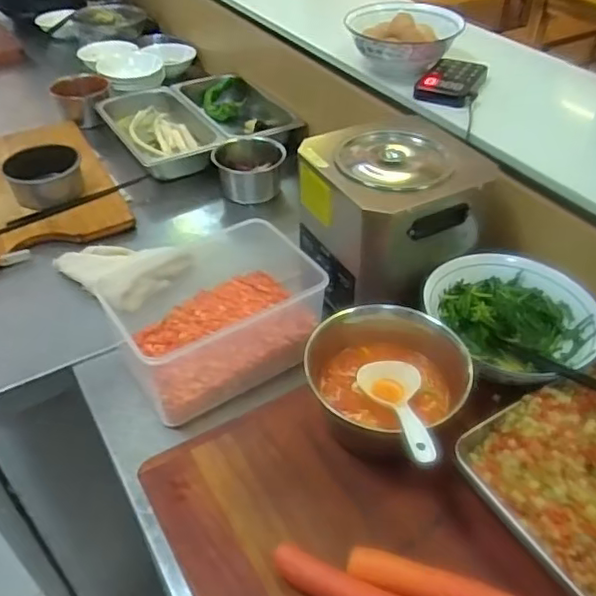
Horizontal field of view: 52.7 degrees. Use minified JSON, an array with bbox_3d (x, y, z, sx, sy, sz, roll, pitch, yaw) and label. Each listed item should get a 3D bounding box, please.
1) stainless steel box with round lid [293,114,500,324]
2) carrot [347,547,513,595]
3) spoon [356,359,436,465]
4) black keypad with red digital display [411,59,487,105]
[{"bbox_3d":[0.129,-0.113,0.839,0.222,0.183,0.184,-21,46,-21],"label":"stainless steel box with round lid"},{"bbox_3d":[0.134,0.270,0.555,0.174,0.030,0.035,14,44,15],"label":"carrot"},{"bbox_3d":[0.115,0.116,0.632,0.067,0.031,0.172,-6,18,-6],"label":"spoon"},{"bbox_3d":[0.240,-0.337,0.939,0.089,0.029,0.116,18,45,19],"label":"black keypad with red digital display"}]

